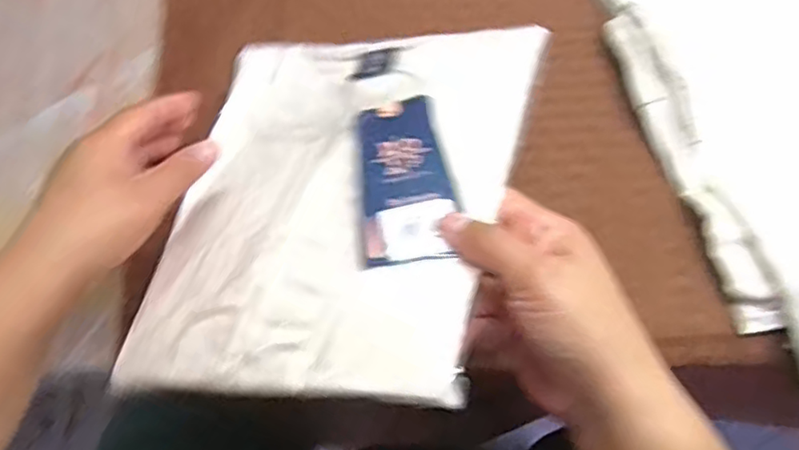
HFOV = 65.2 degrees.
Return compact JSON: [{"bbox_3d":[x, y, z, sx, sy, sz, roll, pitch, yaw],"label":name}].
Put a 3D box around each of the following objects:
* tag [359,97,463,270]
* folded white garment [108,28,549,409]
[{"bbox_3d":[0.003,-0.027,0.325,0.046,0.004,0.116,-6,49,3],"label":"tag"},{"bbox_3d":[-0.041,-0.022,0.350,0.203,0.019,0.242,-2,51,26],"label":"folded white garment"}]

